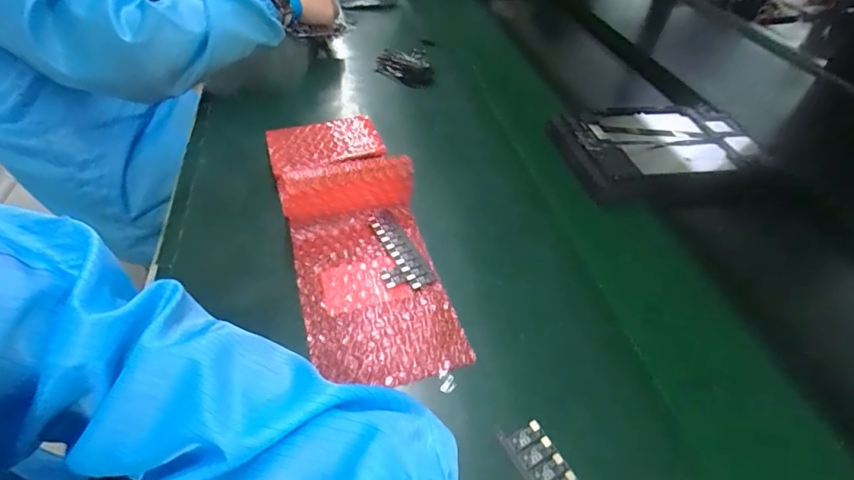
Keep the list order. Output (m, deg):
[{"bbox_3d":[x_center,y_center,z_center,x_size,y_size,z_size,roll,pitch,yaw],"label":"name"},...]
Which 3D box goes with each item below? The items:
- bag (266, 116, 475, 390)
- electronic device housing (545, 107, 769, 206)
[{"bbox_3d":[-0.071,-0.027,0.406,0.123,0.073,0.329,-13,50,-15],"label":"bag"},{"bbox_3d":[0.299,-0.129,0.564,0.279,0.025,0.167,-9,48,-14],"label":"electronic device housing"}]

